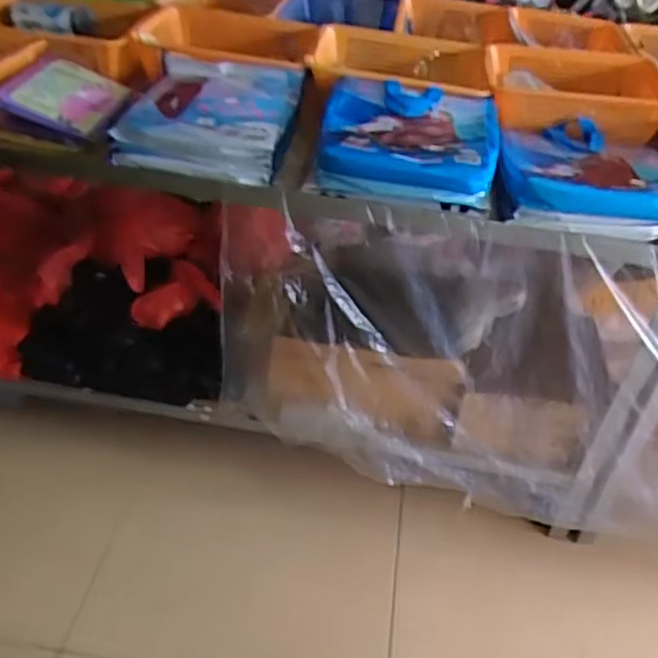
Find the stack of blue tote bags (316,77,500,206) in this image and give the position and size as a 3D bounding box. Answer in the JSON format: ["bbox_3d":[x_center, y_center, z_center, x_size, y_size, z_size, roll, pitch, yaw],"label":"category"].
[{"bbox_3d":[0.144,-0.339,1.219,0.306,0.083,0.338,9,38,3],"label":"stack of blue tote bags"}]

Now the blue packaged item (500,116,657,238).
[{"bbox_3d":[0.463,-0.284,1.214,0.297,0.055,0.373,10,38,5],"label":"blue packaged item"}]

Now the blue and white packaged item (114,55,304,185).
[{"bbox_3d":[-0.209,-0.392,1.259,0.287,0.085,0.357,9,38,3],"label":"blue and white packaged item"}]

